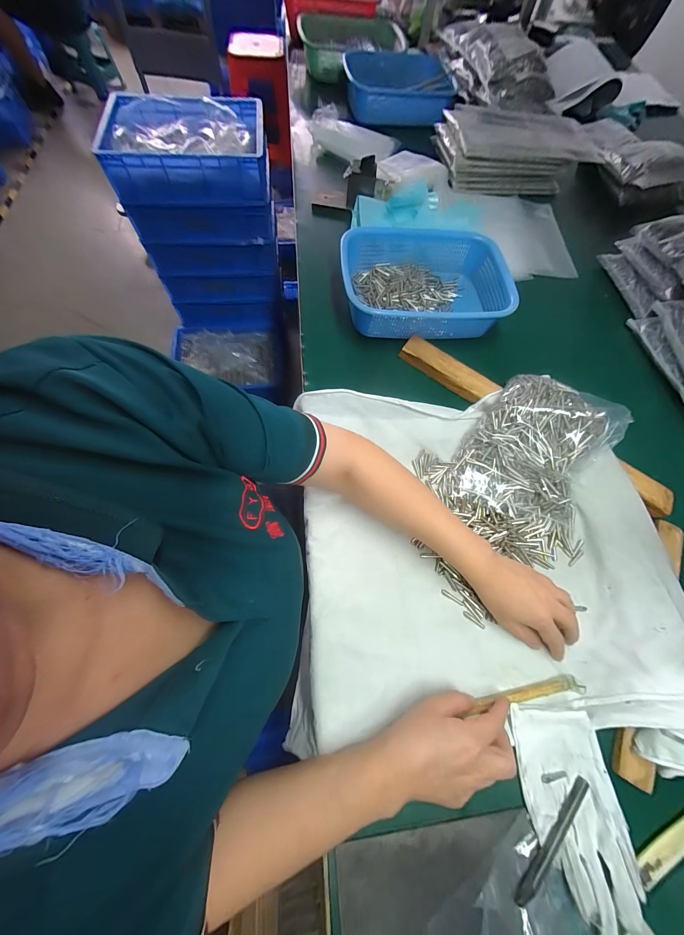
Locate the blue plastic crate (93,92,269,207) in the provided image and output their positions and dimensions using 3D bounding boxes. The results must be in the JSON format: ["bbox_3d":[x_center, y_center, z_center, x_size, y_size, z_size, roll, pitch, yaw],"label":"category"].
[{"bbox_3d":[-0.417,-0.876,0.857,0.404,0.117,0.281,-5,69,-5],"label":"blue plastic crate"}]

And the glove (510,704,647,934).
[{"bbox_3d":[0.236,0.341,0.308,0.091,0.019,0.173,-10,69,-7],"label":"glove"}]

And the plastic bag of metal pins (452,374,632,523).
[{"bbox_3d":[0.278,-0.029,0.446,0.171,0.047,0.238,34,71,10],"label":"plastic bag of metal pins"}]

